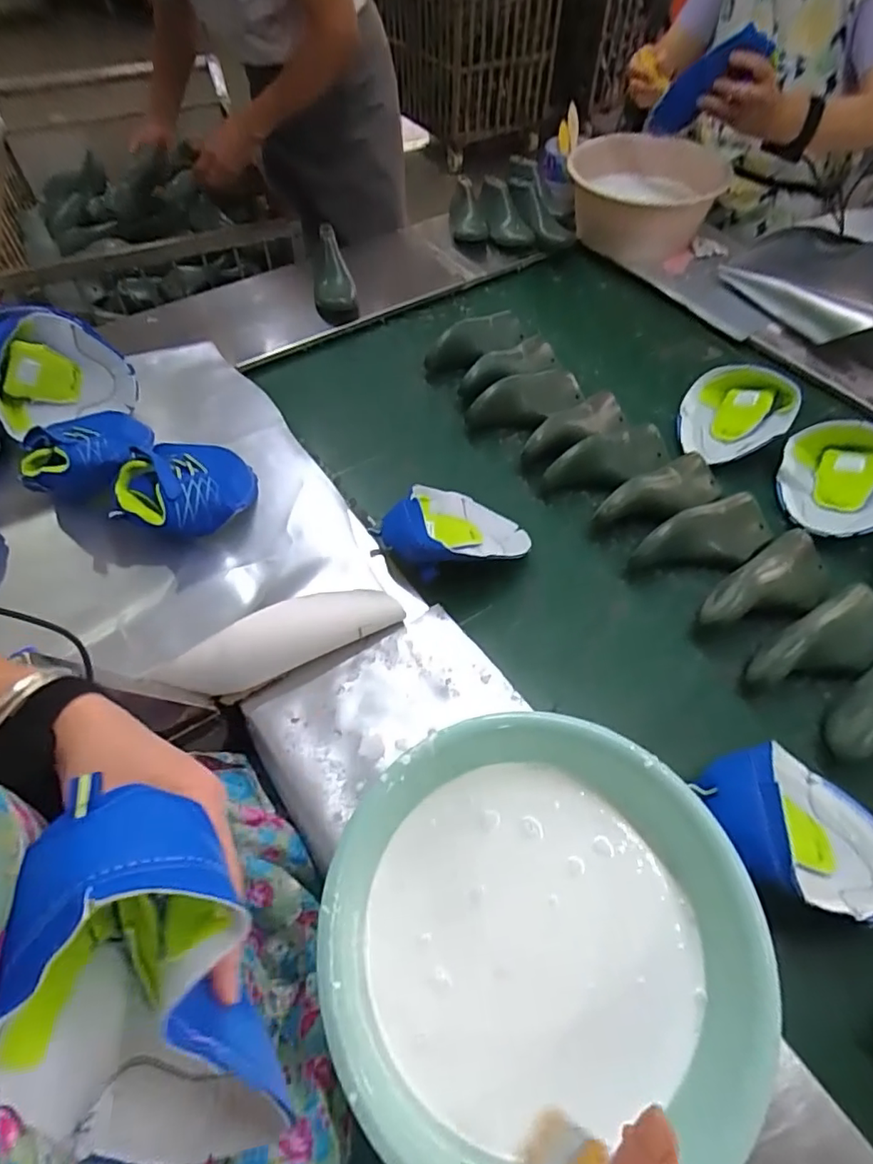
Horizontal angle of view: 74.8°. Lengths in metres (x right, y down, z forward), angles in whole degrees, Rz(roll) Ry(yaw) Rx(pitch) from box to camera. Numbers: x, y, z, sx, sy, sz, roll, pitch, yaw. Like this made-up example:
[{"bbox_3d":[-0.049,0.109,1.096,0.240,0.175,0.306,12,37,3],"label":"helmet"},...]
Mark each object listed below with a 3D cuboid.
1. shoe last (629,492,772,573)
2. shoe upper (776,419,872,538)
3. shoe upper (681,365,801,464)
[{"bbox_3d":[0.348,-0.055,0.730,0.208,0.067,0.084,-24,61,-12],"label":"shoe last"},{"bbox_3d":[0.562,-0.137,0.791,0.150,0.071,0.193,22,62,15],"label":"shoe upper"},{"bbox_3d":[0.461,-0.251,0.867,0.180,0.066,0.180,-1,59,2],"label":"shoe upper"}]

